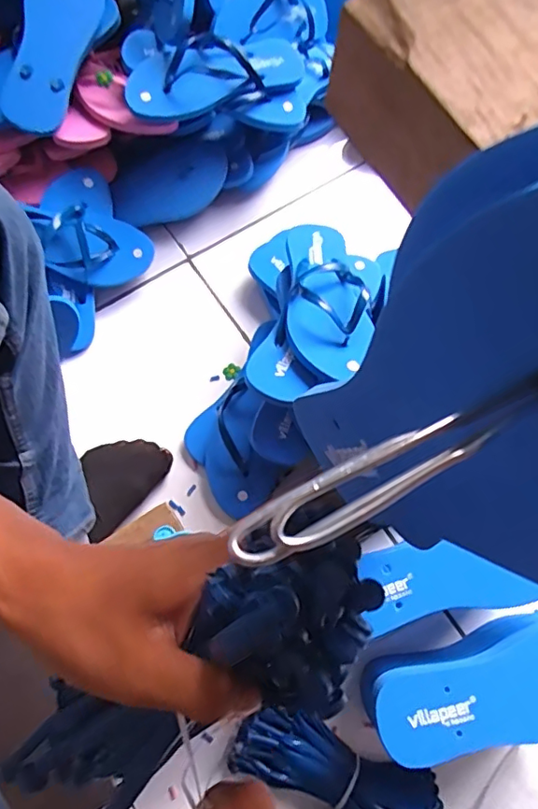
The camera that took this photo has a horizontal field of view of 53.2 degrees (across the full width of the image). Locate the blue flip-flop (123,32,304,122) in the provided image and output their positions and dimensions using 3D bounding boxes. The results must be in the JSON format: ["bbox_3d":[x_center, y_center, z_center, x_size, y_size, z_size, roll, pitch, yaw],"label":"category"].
[{"bbox_3d":[-0.071,-0.429,0.691,0.232,0.053,0.082,-24,73,-8],"label":"blue flip-flop"}]

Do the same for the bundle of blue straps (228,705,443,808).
[{"bbox_3d":[0.074,0.390,0.551,0.226,0.047,0.092,26,73,8],"label":"bundle of blue straps"}]

